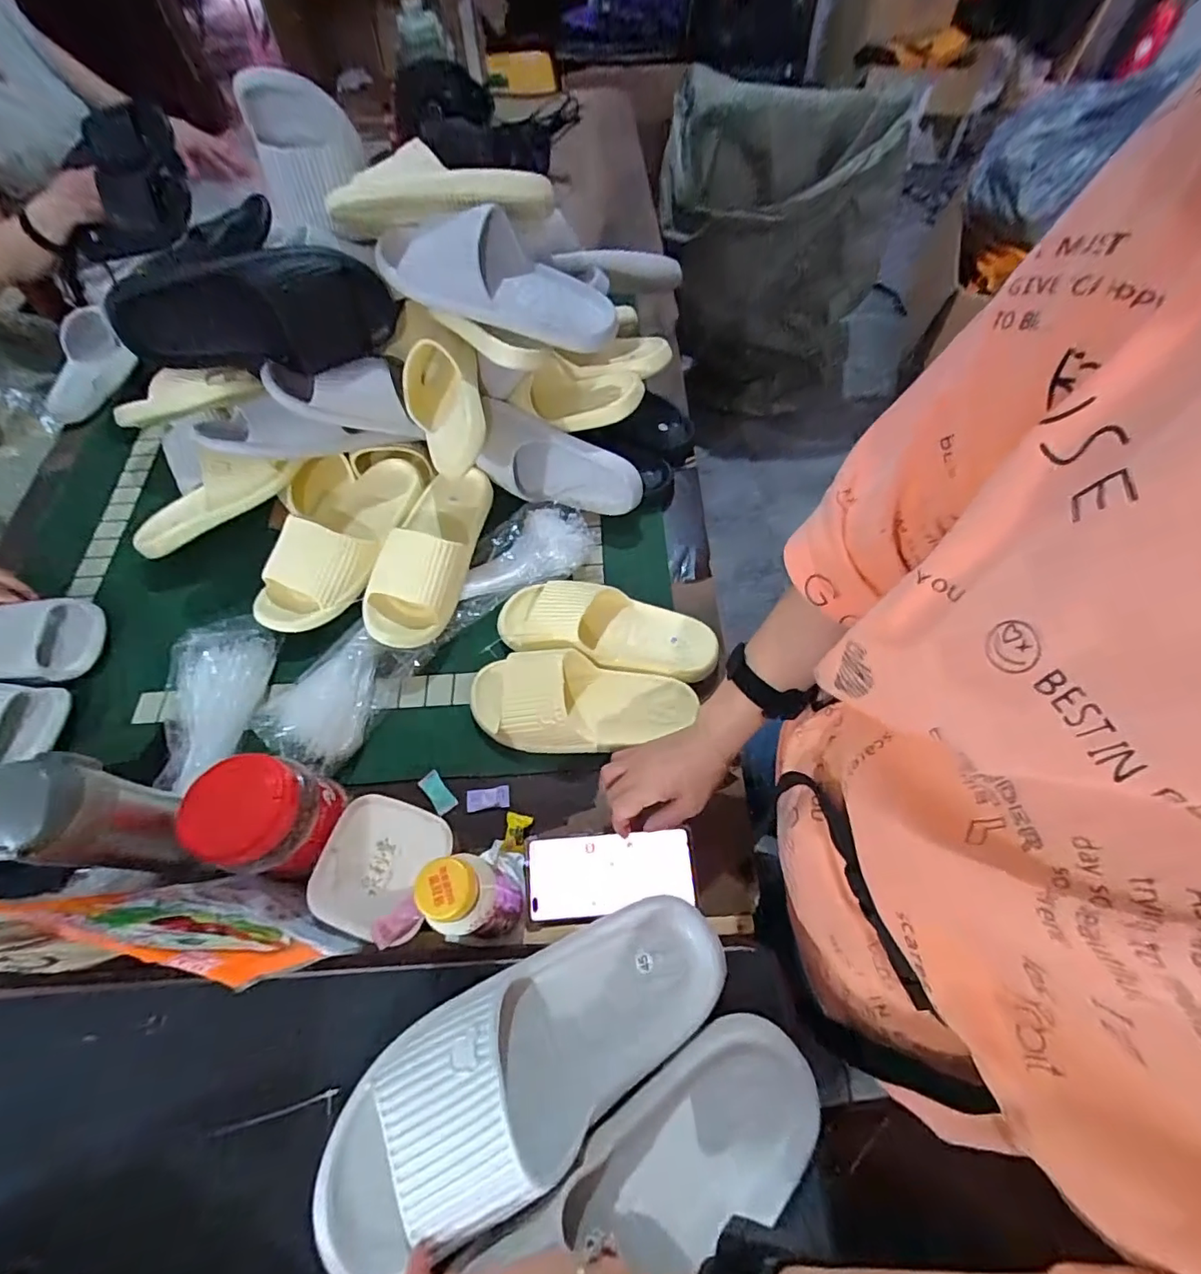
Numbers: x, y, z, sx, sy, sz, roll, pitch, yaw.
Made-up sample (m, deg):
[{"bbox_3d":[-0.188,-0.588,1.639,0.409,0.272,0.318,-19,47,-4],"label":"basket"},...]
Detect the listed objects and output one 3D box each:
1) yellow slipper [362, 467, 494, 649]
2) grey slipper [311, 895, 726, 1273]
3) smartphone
[{"bbox_3d":[-0.206,-0.112,0.645,0.102,0.072,0.256,10,63,7],"label":"yellow slipper"},{"bbox_3d":[-0.046,0.272,0.347,0.283,0.064,0.102,-27,64,-19],"label":"grey slipper"},{"bbox_3d":[0.009,0.228,0.523,0.161,0.013,0.074,-6,62,-1],"label":"smartphone"}]

